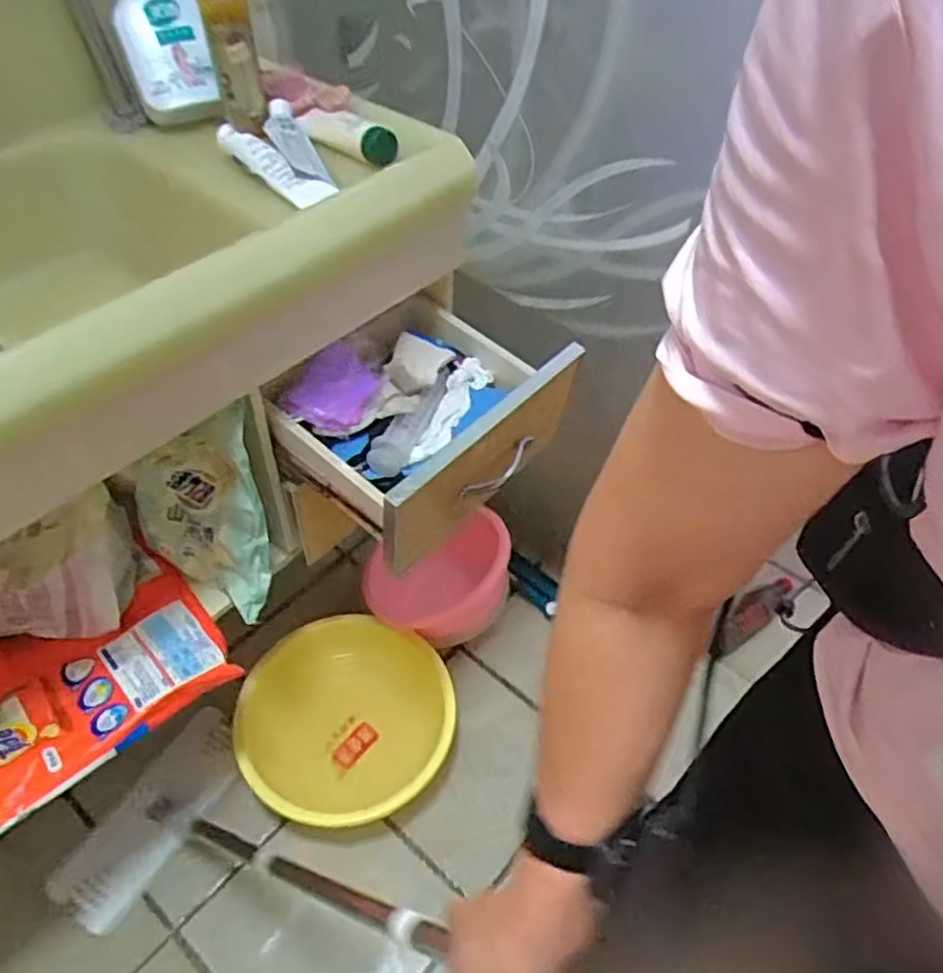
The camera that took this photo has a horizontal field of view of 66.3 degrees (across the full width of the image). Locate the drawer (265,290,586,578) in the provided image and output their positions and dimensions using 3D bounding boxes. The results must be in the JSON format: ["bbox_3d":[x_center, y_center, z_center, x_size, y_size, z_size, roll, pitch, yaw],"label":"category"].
[{"bbox_3d":[-0.058,-0.089,0.861,0.240,0.143,0.306,37,57,26],"label":"drawer"}]

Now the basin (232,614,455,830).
[{"bbox_3d":[-0.200,0.369,1.144,0.314,0.102,0.317,2,49,-2],"label":"basin"}]

